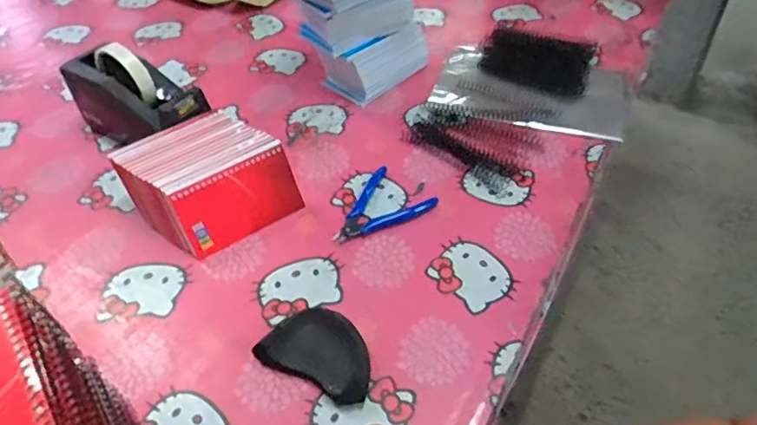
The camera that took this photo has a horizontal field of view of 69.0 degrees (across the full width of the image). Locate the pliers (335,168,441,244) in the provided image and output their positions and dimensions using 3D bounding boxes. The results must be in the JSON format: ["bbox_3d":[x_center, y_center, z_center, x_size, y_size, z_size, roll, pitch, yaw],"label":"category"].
[{"bbox_3d":[0.001,0.001,0.621,0.085,0.012,0.118,28,53,25],"label":"pliers"}]

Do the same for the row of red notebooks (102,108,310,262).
[{"bbox_3d":[-0.188,-0.036,0.615,0.149,0.076,0.148,-34,54,-27],"label":"row of red notebooks"}]

